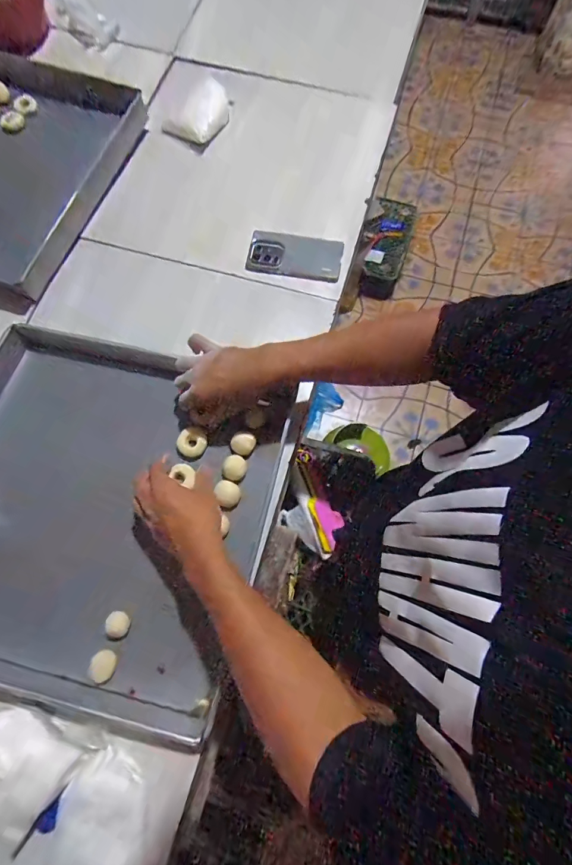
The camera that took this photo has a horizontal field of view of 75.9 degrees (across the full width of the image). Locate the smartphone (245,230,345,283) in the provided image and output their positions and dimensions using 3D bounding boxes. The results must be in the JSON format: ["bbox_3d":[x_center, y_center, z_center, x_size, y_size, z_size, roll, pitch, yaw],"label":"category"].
[{"bbox_3d":[0.017,-0.312,0.647,0.161,0.014,0.079,9,80,0],"label":"smartphone"}]

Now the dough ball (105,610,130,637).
[{"bbox_3d":[-0.216,0.245,0.470,0.025,0.017,0.030,-27,76,-6],"label":"dough ball"}]

